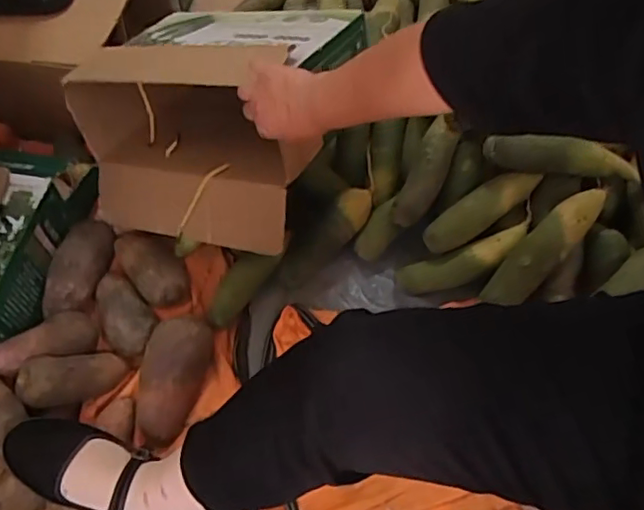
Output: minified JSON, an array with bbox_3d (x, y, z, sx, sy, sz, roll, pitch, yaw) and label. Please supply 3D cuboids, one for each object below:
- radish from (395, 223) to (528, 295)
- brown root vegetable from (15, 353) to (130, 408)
[{"bbox_3d":[0.209,0.012,0.869,0.200,0.043,0.044,-22,58,2],"label":"radish"},{"bbox_3d":[-0.324,0.158,0.776,0.140,0.046,0.062,-3,48,-44],"label":"brown root vegetable"}]

